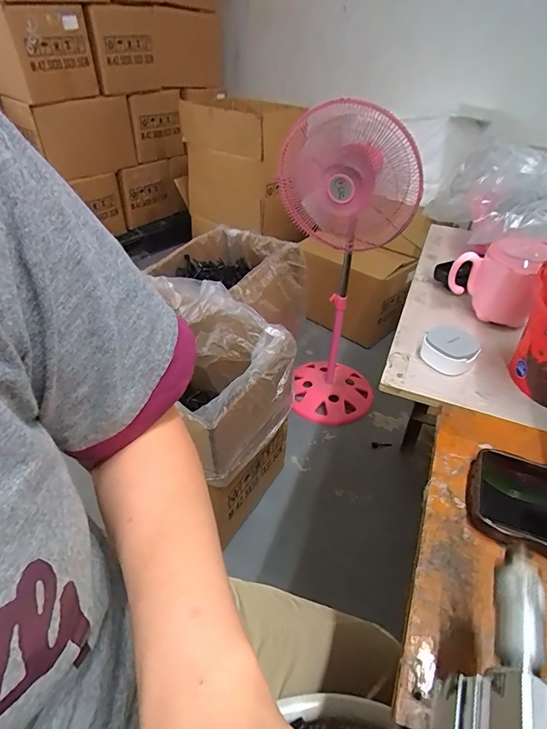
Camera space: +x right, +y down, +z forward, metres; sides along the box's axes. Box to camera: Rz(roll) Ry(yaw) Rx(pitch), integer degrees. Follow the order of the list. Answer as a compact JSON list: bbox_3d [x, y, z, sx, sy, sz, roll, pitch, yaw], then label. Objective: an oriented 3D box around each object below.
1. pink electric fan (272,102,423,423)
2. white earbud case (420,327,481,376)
[{"bbox_3d":[0.173,-0.229,1.197,0.334,0.844,0.272,7,40,5],"label":"pink electric fan"},{"bbox_3d":[0.196,-0.018,0.472,0.055,0.025,0.061,20,43,19],"label":"white earbud case"}]

